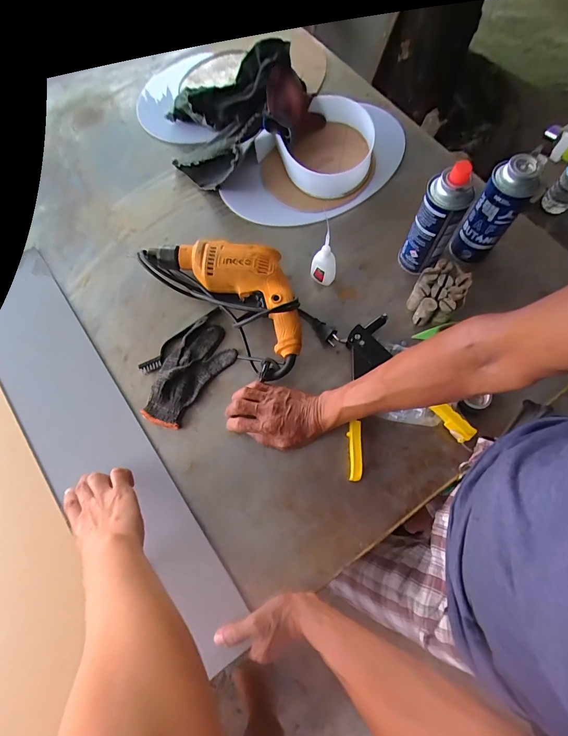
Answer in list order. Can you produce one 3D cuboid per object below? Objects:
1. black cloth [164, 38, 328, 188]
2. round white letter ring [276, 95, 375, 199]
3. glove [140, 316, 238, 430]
[{"bbox_3d":[-0.094,-0.505,0.745,0.288,0.108,0.244,-40,74,-13],"label":"black cloth"},{"bbox_3d":[0.083,-0.435,0.729,0.176,0.090,0.197,14,70,5],"label":"round white letter ring"},{"bbox_3d":[-0.155,0.007,0.601,0.085,0.023,0.181,34,73,12],"label":"glove"}]

